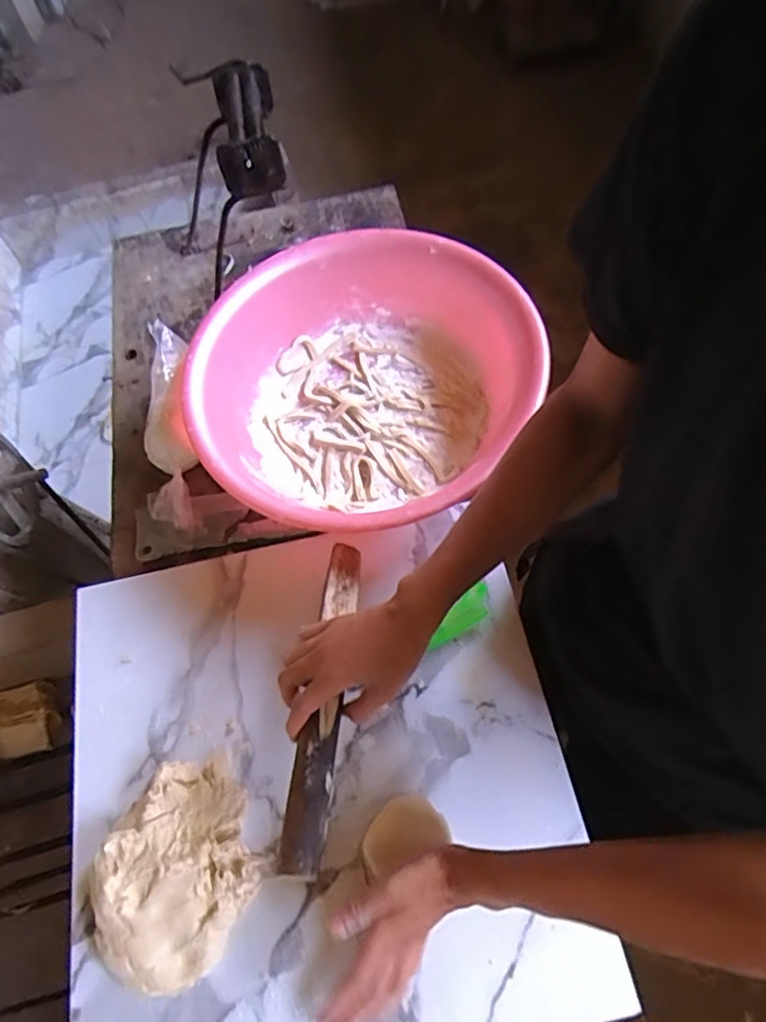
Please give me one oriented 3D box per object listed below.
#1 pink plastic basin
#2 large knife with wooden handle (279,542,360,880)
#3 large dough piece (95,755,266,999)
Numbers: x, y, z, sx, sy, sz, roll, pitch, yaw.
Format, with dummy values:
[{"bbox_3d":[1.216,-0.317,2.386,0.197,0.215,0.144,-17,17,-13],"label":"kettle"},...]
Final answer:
[{"bbox_3d":[-0.031,-0.160,0.736,0.393,0.144,0.407,-3,64,5],"label":"pink plastic basin"},{"bbox_3d":[-0.053,0.158,0.549,0.034,0.023,0.308,5,51,2],"label":"large knife with wooden handle"},{"bbox_3d":[-0.192,0.333,0.553,0.144,0.037,0.189,24,69,17],"label":"large dough piece"}]

